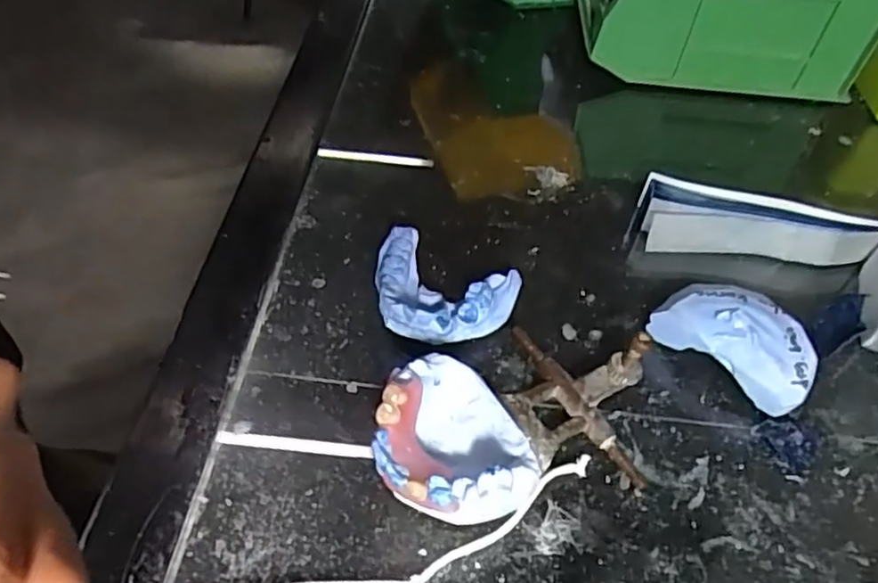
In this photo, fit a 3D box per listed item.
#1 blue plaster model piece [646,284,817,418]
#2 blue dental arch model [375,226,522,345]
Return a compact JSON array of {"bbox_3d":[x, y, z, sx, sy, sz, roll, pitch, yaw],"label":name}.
[{"bbox_3d":[0.122,0.021,0.268,0.062,0.028,0.033,35,56,24],"label":"blue plaster model piece"},{"bbox_3d":[-0.003,0.001,0.276,0.063,0.028,0.046,25,52,17],"label":"blue dental arch model"}]

